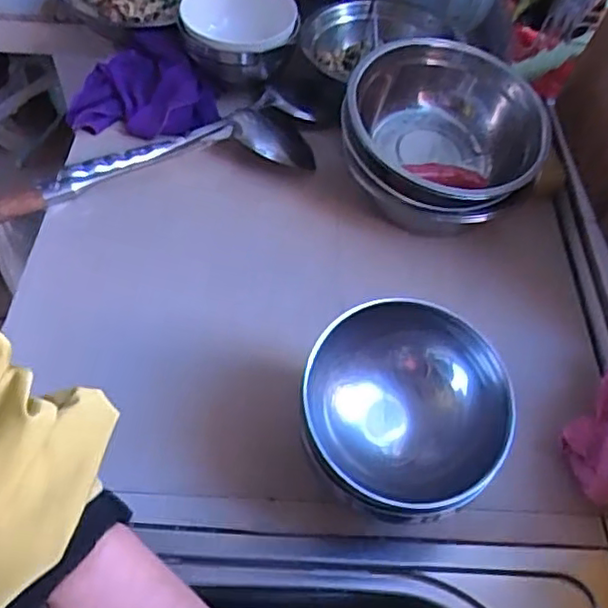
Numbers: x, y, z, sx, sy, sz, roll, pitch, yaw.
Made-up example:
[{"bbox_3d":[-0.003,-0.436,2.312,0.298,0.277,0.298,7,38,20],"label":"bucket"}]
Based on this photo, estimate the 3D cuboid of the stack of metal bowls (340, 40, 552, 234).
[{"bbox_3d":[0.131,-0.157,0.630,0.180,0.106,0.169,13,54,5],"label":"stack of metal bowls"}]

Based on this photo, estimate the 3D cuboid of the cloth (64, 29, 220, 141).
[{"bbox_3d":[-0.176,-0.250,0.733,0.165,0.054,0.143,9,53,2],"label":"cloth"}]

